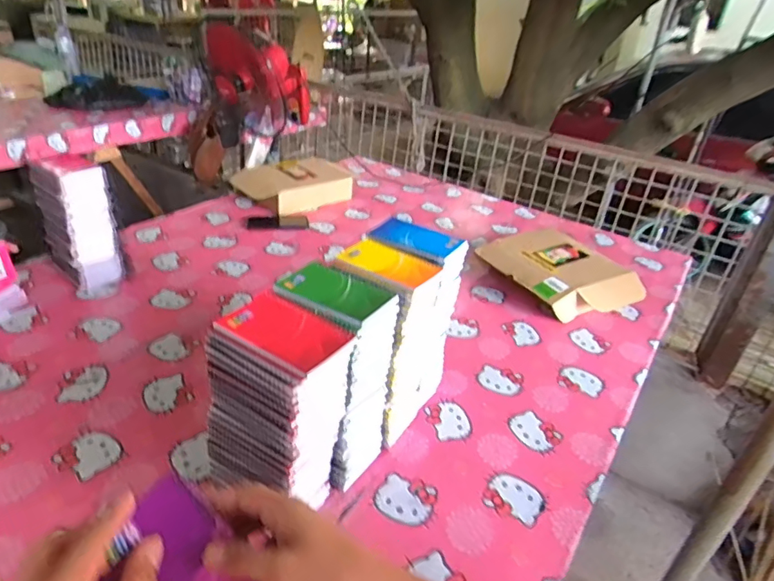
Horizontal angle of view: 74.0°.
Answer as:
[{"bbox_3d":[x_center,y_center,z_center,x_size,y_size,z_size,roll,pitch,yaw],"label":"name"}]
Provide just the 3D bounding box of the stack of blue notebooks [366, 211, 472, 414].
[{"bbox_3d":[0.033,0.048,0.836,0.130,0.296,0.088,22,35,26],"label":"stack of blue notebooks"}]

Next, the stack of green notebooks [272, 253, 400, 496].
[{"bbox_3d":[-0.074,0.123,0.696,0.131,0.295,0.110,22,35,25],"label":"stack of green notebooks"}]

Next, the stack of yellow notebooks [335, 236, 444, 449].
[{"bbox_3d":[-0.012,0.085,0.771,0.122,0.298,0.113,21,35,24],"label":"stack of yellow notebooks"}]

